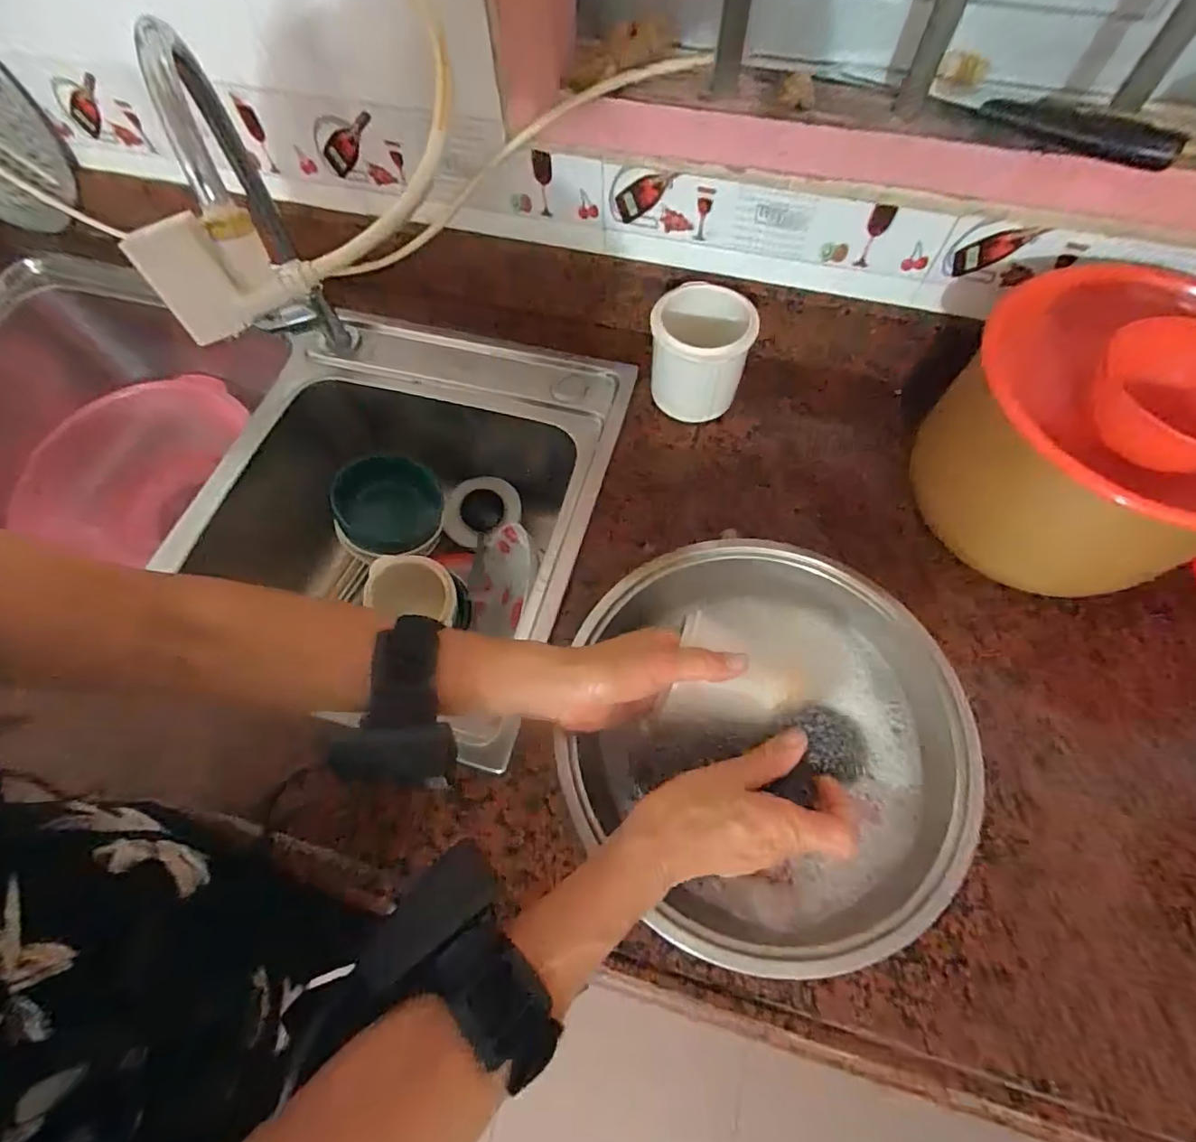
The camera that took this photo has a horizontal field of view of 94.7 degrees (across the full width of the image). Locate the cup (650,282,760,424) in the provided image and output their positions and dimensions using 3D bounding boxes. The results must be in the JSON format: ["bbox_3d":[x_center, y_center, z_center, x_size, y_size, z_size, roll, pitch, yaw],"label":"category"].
[{"bbox_3d":[0.095,-0.204,0.528,0.088,0.099,0.078,8,67,5],"label":"cup"}]

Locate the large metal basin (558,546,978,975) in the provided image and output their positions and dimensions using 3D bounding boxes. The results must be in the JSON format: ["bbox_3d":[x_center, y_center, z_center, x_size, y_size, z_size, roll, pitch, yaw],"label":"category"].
[{"bbox_3d":[0.118,0.115,0.397,0.279,0.075,0.269,-1,66,1],"label":"large metal basin"}]

